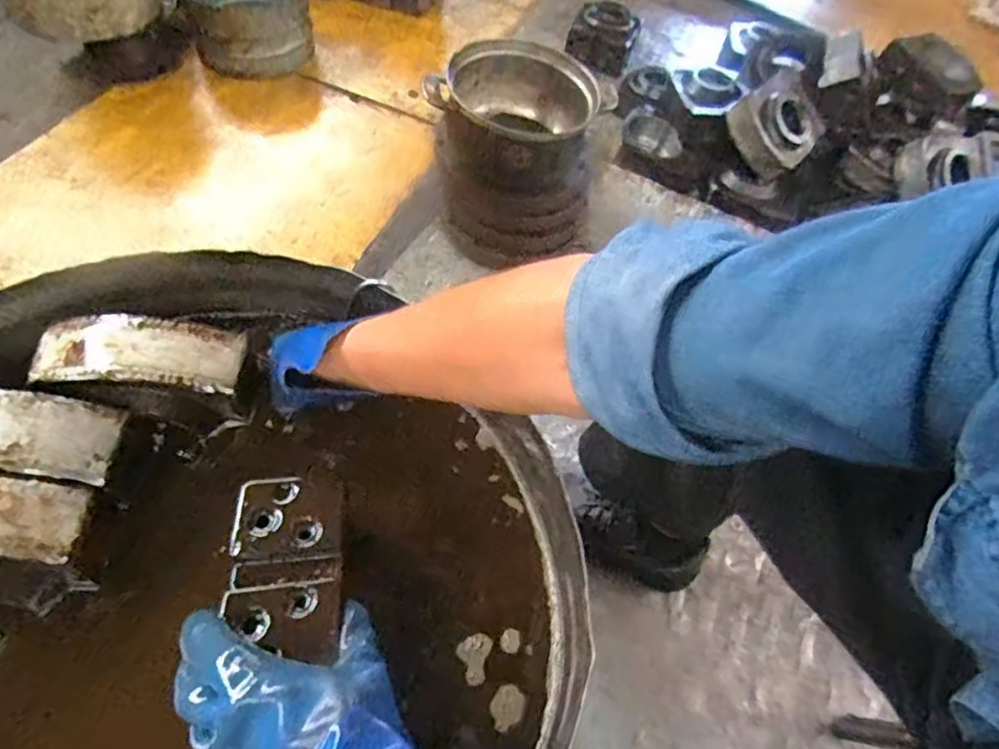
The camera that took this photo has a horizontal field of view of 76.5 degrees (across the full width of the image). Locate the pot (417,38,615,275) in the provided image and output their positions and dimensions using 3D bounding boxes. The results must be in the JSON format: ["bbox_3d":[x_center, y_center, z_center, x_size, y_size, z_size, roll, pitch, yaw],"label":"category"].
[{"bbox_3d":[0.016,-0.366,1.096,0.279,0.274,0.243,-4,58,-11],"label":"pot"}]

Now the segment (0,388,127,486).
[{"bbox_3d":[-0.373,0.044,0.472,0.154,0.034,0.062,3,57,-6],"label":"segment"}]

